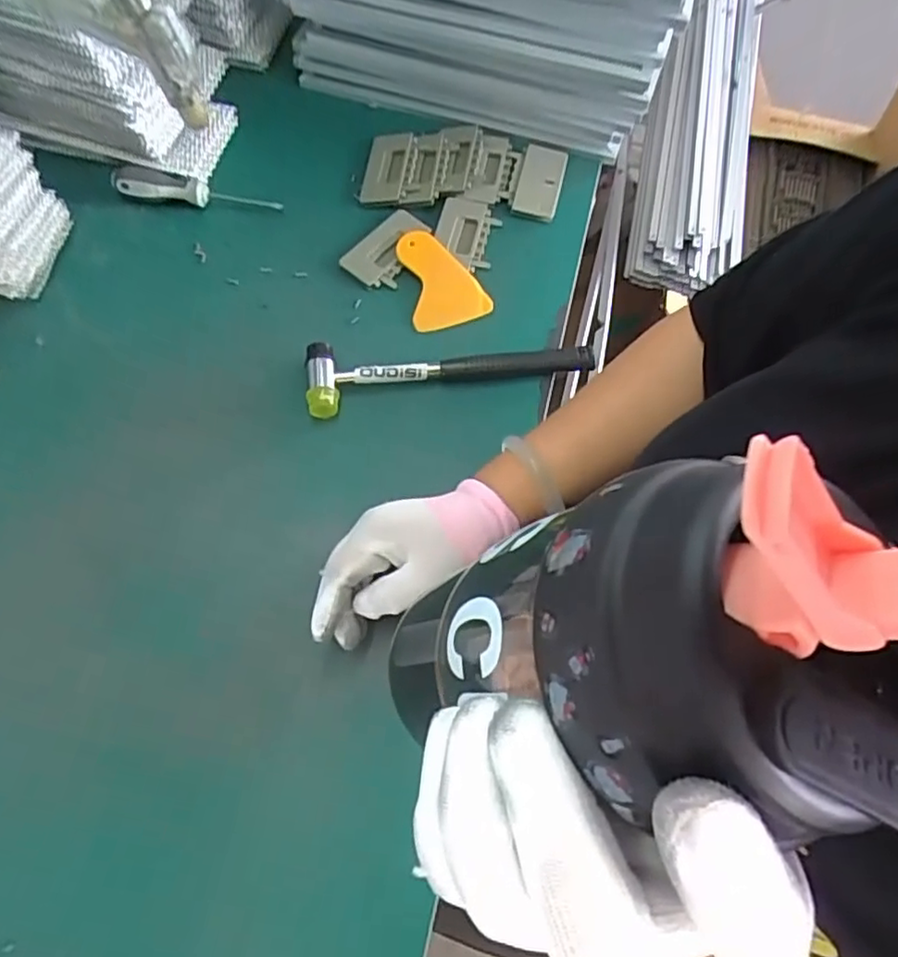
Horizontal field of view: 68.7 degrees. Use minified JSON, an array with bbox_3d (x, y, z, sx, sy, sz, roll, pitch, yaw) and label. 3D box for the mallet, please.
[{"bbox_3d":[0.002,-0.089,0.556,0.239,0.022,0.060,-4,68,-2],"label":"mallet"}]

